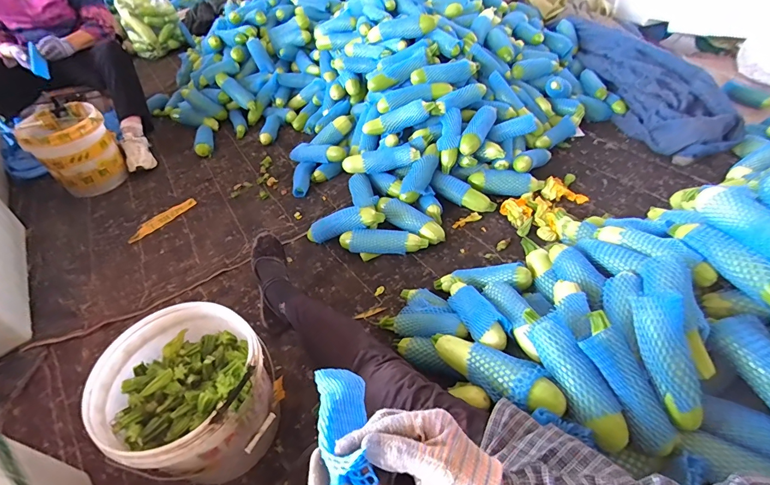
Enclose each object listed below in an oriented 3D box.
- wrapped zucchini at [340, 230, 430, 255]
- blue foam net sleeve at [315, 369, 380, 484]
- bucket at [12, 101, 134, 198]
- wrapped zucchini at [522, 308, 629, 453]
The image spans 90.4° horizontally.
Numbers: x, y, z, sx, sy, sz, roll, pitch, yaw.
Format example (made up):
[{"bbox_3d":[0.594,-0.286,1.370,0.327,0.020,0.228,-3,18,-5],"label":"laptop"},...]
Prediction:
[{"bbox_3d":[-0.004,0.003,1.080,0.246,0.057,0.051,2,45,6],"label":"wrapped zucchini"},{"bbox_3d":[-0.043,0.173,0.383,0.053,0.034,0.160,-13,26,-8],"label":"blue foam net sleeve"},{"bbox_3d":[-1.121,-0.341,1.397,0.240,0.260,0.238,-36,53,-27],"label":"bucket"},{"bbox_3d":[0.297,0.205,0.608,0.063,0.047,0.228,-18,59,-13],"label":"wrapped zucchini"}]

